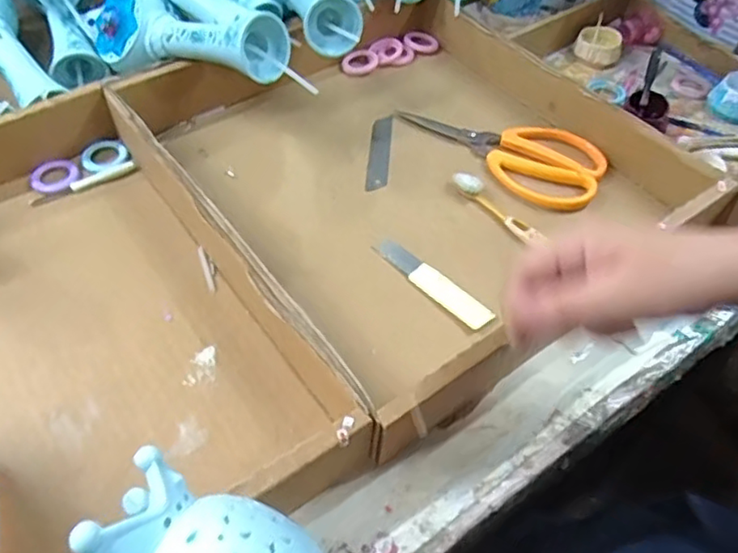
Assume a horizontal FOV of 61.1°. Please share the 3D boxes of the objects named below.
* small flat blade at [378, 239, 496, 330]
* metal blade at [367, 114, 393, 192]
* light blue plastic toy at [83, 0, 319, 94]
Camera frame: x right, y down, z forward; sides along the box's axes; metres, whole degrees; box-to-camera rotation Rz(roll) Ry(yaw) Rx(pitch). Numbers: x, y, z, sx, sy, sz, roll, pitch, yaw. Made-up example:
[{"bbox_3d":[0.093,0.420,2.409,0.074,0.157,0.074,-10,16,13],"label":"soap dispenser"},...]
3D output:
[{"bbox_3d":[0.047,0.004,0.459,0.101,0.005,0.019,38,59,26],"label":"small flat blade"},{"bbox_3d":[0.010,-0.110,0.550,0.019,0.004,0.091,1,55,6],"label":"metal blade"},{"bbox_3d":[-0.146,-0.200,0.523,0.253,0.067,0.060,24,54,17],"label":"light blue plastic toy"}]

